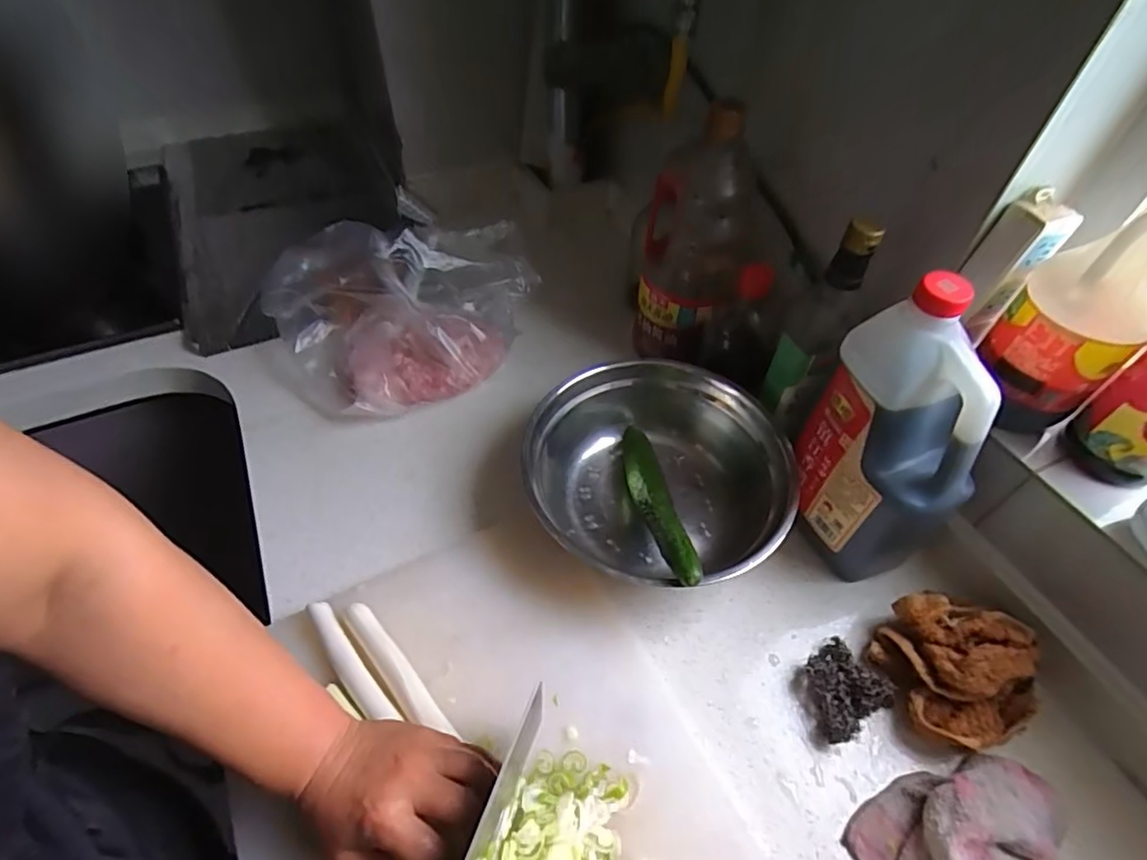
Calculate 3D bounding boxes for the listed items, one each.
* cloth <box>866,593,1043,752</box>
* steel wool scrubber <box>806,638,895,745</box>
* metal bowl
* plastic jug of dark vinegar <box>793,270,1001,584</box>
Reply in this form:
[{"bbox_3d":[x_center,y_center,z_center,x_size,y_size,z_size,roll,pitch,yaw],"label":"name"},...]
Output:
[{"bbox_3d":[0.328,0.194,0.487,0.119,0.075,0.119,-14,53,-13],"label":"cloth"},{"bbox_3d":[0.225,0.221,0.488,0.070,0.035,0.063,-28,57,-22],"label":"steel wool scrubber"},{"bbox_3d":[0.084,0.033,0.582,0.244,0.099,0.233,1,51,-1],"label":"metal bowl"},{"bbox_3d":[0.278,0.013,0.507,0.099,0.270,0.135,-9,52,-10],"label":"plastic jug of dark vinegar"}]

